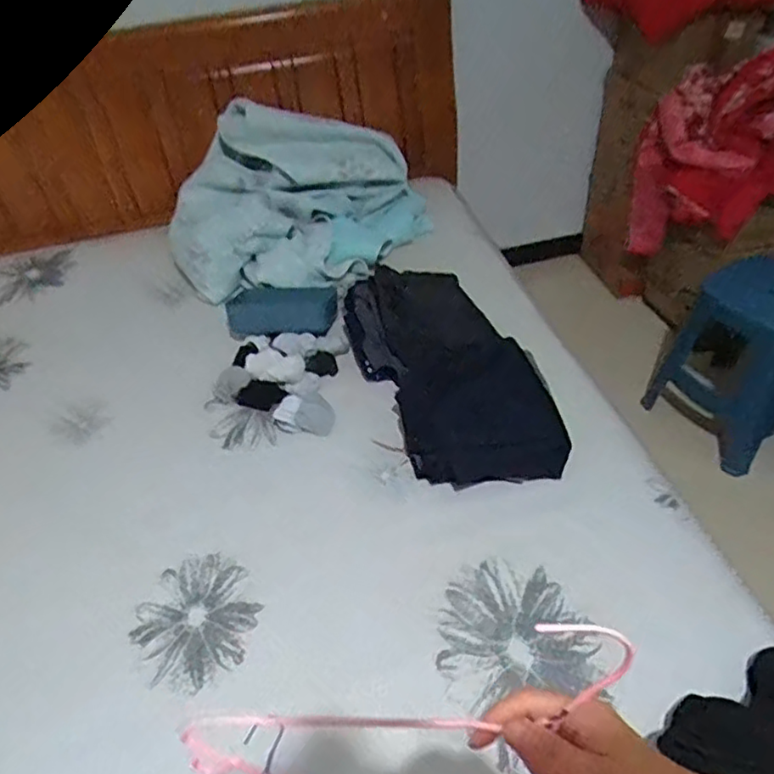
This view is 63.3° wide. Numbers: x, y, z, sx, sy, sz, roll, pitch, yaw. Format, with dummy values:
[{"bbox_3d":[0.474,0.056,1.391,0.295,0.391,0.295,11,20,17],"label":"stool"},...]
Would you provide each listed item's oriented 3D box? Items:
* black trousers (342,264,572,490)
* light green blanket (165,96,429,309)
[{"bbox_3d":[0.129,-0.044,1.323,0.307,0.098,0.622,-18,45,-13],"label":"black trousers"},{"bbox_3d":[-0.252,-0.527,1.733,0.708,0.318,0.505,-17,45,-12],"label":"light green blanket"}]

